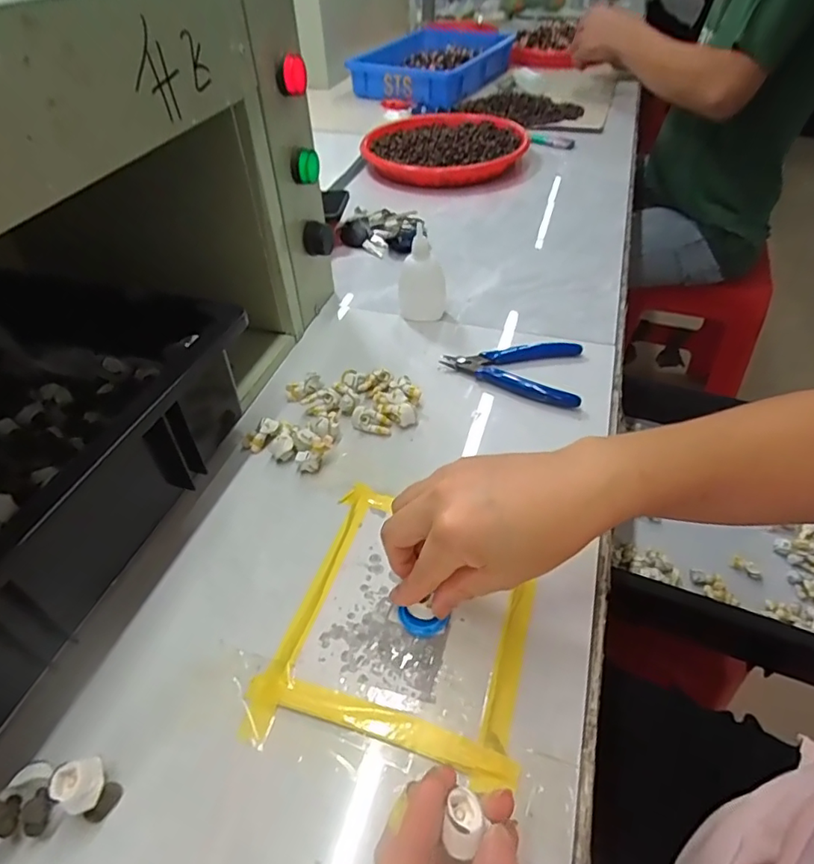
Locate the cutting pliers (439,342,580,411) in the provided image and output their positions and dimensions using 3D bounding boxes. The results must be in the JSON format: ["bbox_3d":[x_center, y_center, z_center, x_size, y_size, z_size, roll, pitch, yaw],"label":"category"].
[{"bbox_3d":[0.104,-0.064,0.487,0.121,0.014,0.085,22,50,22],"label":"cutting pliers"}]

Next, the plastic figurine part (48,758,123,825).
[{"bbox_3d":[-0.150,0.167,0.255,0.023,0.023,0.020,23,48,24],"label":"plastic figurine part"}]

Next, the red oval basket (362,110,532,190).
[{"bbox_3d":[0.061,-0.462,0.872,0.255,0.044,0.265,7,46,8],"label":"red oval basket"}]

